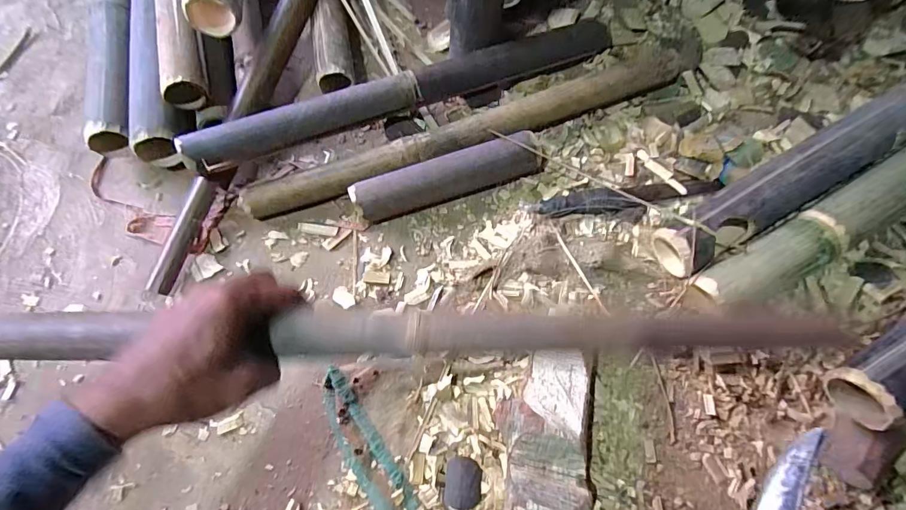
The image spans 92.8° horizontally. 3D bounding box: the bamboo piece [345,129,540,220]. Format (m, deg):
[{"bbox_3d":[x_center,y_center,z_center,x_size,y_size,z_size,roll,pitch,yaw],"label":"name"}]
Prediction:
[{"bbox_3d":[-0.003,-0.104,0.598,0.261,0.056,0.056,-21,69,-7],"label":"bamboo piece"}]

